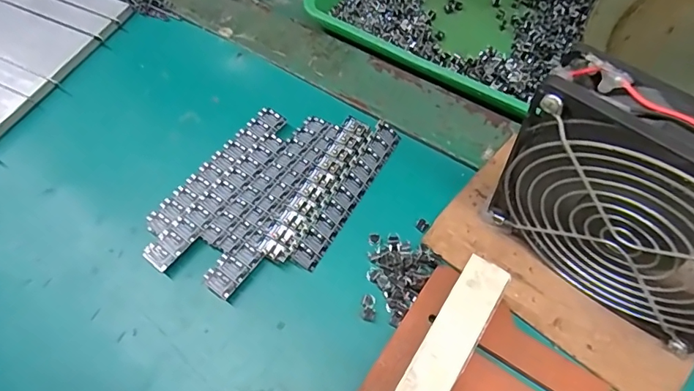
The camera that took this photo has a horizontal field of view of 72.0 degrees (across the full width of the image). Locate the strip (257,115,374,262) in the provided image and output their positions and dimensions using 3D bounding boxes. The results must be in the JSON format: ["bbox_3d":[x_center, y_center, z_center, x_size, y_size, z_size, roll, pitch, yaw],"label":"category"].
[{"bbox_3d":[-0.016,-0.005,0.296,0.021,0.006,0.106,25,65,17],"label":"strip"}]

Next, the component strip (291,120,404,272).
[{"bbox_3d":[0.002,-0.002,0.295,0.014,0.007,0.108,27,65,18],"label":"component strip"}]

